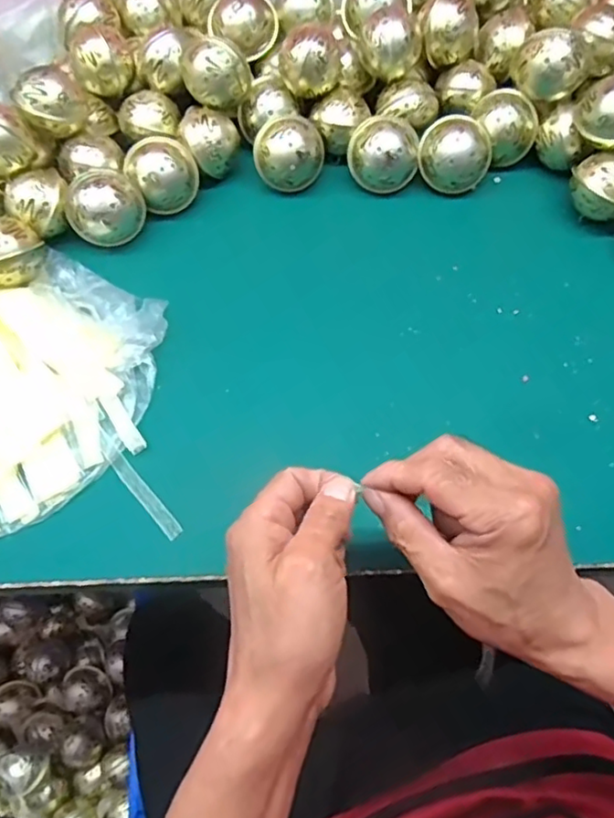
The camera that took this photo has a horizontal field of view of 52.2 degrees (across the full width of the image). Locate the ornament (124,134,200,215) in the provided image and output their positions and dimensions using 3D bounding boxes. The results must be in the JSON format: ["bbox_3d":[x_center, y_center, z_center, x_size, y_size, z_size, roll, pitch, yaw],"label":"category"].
[{"bbox_3d":[-0.131,-0.215,0.575,0.060,0.046,0.055,-1,63,2],"label":"ornament"}]

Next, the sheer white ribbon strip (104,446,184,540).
[{"bbox_3d":[-0.119,0.060,0.453,0.012,0.005,0.085,-38,68,-16],"label":"sheer white ribbon strip"}]

